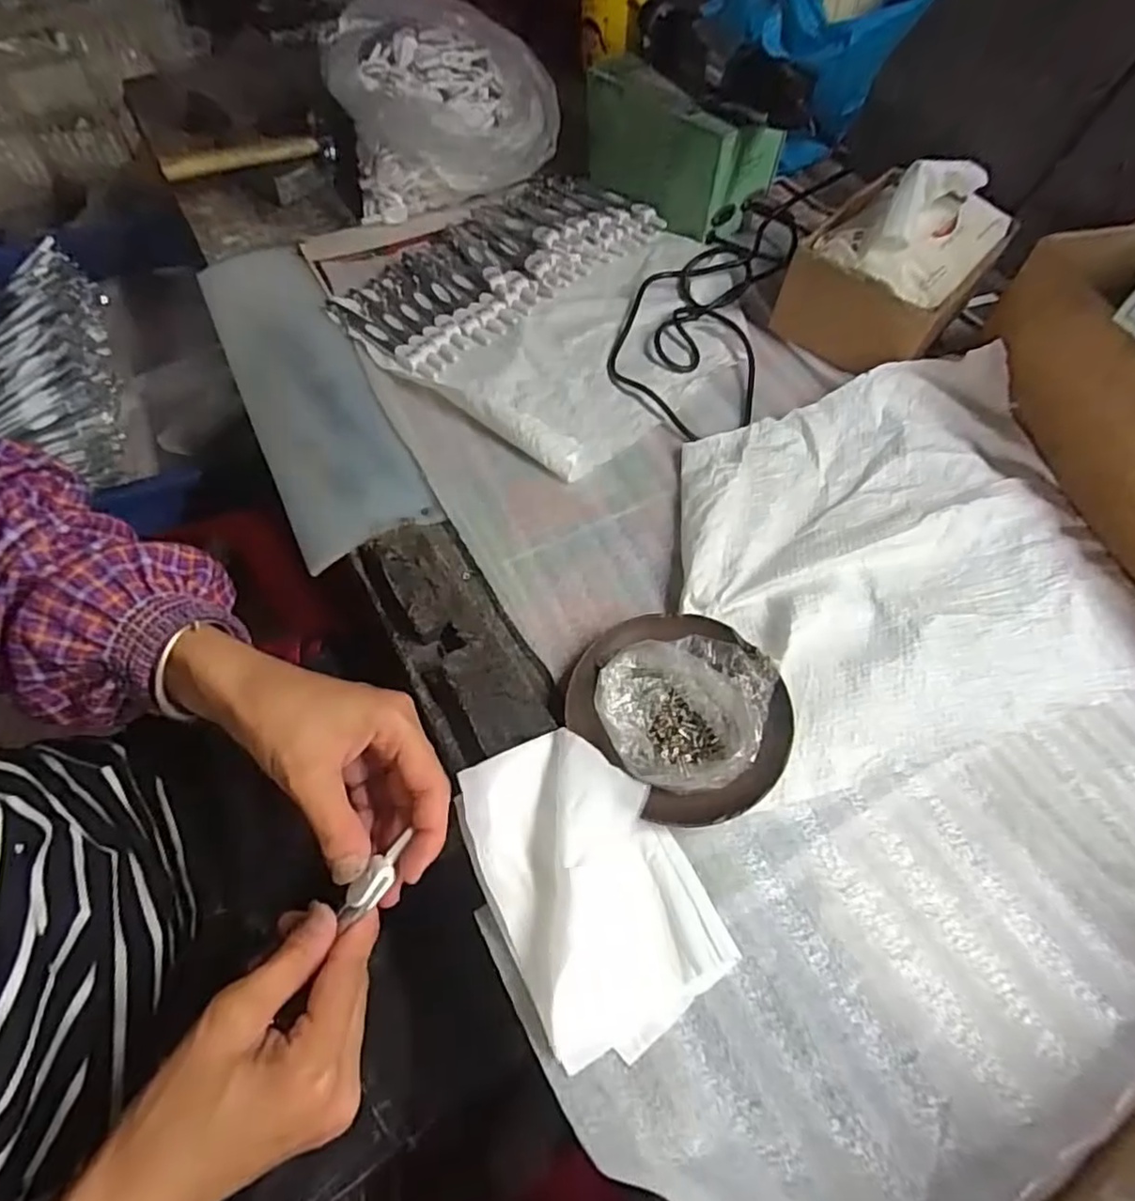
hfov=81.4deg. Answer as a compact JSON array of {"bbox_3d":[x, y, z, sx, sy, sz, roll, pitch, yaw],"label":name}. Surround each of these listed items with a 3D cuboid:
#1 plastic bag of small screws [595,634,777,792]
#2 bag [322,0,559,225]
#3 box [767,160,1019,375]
[{"bbox_3d":[0.065,0.059,0.345,0.095,0.029,0.075,-10,60,-6],"label":"plastic bag of small screws"},{"bbox_3d":[-0.119,-0.463,0.616,0.188,0.105,0.172,-15,61,-9],"label":"bag"},{"bbox_3d":[0.248,-0.258,0.499,0.119,0.099,0.156,34,65,18],"label":"box"}]

